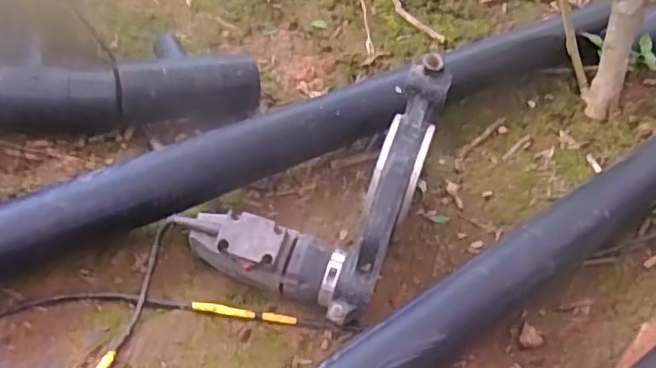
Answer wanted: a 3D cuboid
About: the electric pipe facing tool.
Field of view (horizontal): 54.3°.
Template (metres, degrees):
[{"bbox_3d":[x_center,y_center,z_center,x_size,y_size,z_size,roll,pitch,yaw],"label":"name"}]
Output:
[{"bbox_3d":[-0.003,-0.002,0.832,0.231,0.194,0.331,22,46,18],"label":"electric pipe facing tool"}]

